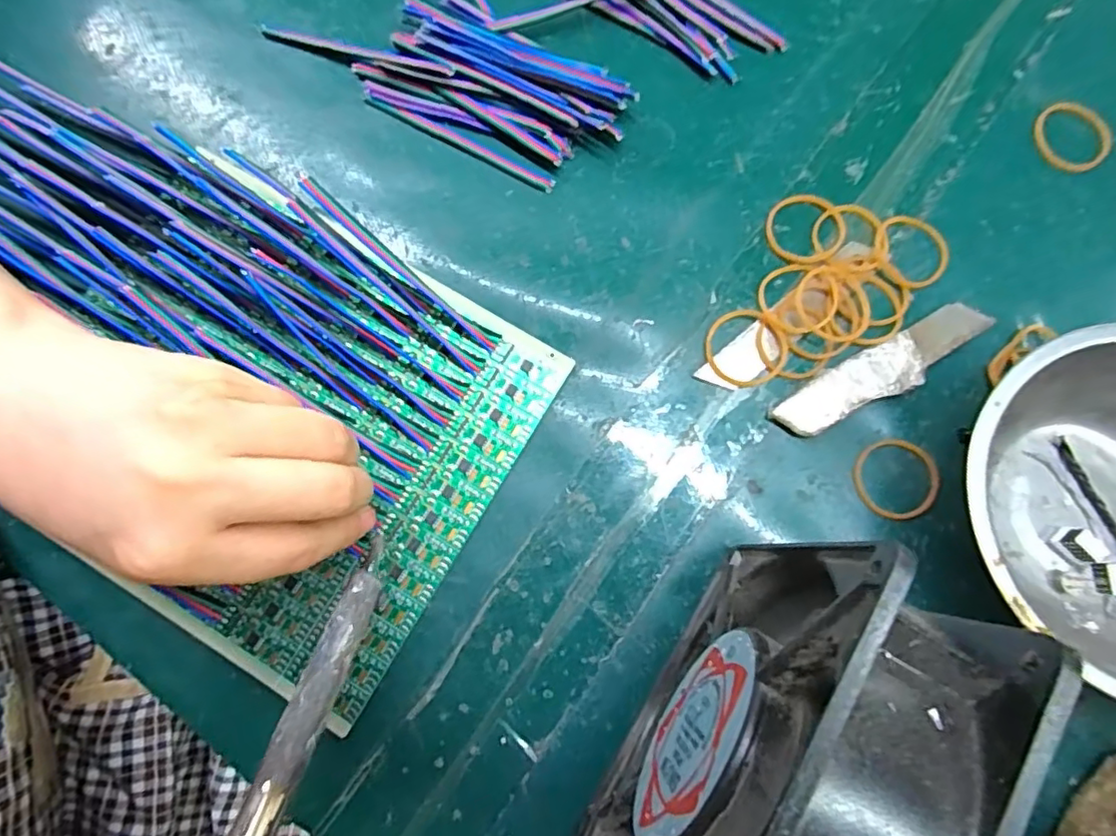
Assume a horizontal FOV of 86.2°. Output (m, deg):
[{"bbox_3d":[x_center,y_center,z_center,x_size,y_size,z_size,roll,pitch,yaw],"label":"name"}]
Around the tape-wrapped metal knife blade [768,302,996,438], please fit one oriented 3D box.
[{"bbox_3d":[0.135,-0.020,0.246,0.102,0.006,0.021,-27,79,-5],"label":"tape-wrapped metal knife blade"}]

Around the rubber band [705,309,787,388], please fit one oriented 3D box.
[{"bbox_3d":[0.079,-0.030,0.248,0.034,0.004,0.033,0,78,0],"label":"rubber band"}]

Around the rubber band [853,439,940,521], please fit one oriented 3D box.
[{"bbox_3d":[0.136,0.024,0.237,0.034,0.004,0.031,-13,78,-2],"label":"rubber band"}]

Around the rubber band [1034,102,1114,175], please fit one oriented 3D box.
[{"bbox_3d":[0.233,-0.127,0.270,0.033,0.004,0.031,0,78,0],"label":"rubber band"}]

